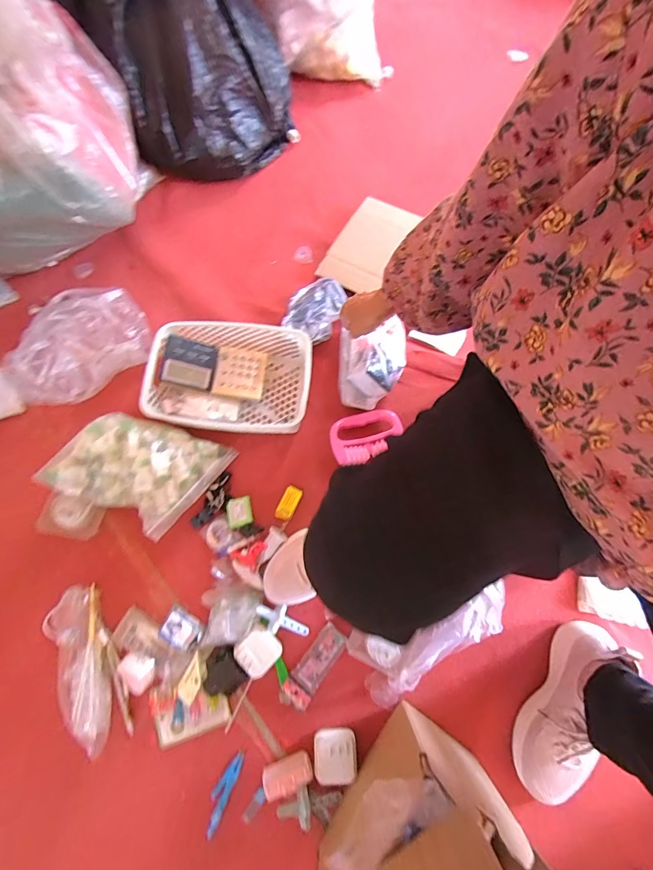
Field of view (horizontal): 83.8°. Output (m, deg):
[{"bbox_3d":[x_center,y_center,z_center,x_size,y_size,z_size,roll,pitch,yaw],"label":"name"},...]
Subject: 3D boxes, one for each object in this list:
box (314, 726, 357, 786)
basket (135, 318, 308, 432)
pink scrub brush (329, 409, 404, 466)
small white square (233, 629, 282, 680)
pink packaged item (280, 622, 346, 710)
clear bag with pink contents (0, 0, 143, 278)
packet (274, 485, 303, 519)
[{"bbox_3d":[0.014,0.490,0.553,0.062,0.031,0.068,-2,73,2],"label":"box"},{"bbox_3d":[-0.179,-0.099,0.687,0.294,0.092,0.200,-1,73,2],"label":"basket"},{"bbox_3d":[0.072,0.002,0.681,0.133,0.037,0.089,-24,74,-5],"label":"pink scrub brush"},{"bbox_3d":[-0.110,0.350,0.589,0.064,0.018,0.060,-38,78,-28],"label":"small white square"},{"bbox_3d":[-0.021,0.378,0.595,0.045,0.014,0.132,35,78,12],"label":"pink packaged item"},{"bbox_3d":[-0.527,-0.521,0.612,0.278,0.354,0.265,1,73,3],"label":"clear bag with pink contents"},{"bbox_3d":[-0.069,0.124,0.664,0.031,0.011,0.061,25,76,9],"label":"packet"}]

